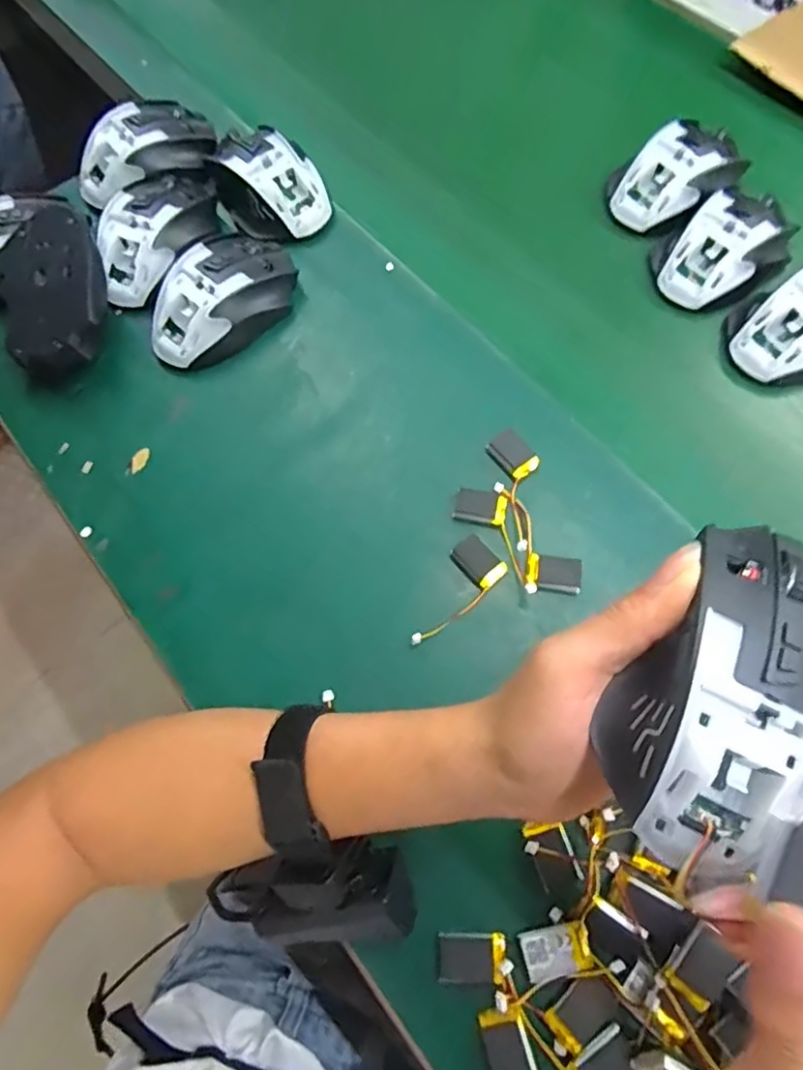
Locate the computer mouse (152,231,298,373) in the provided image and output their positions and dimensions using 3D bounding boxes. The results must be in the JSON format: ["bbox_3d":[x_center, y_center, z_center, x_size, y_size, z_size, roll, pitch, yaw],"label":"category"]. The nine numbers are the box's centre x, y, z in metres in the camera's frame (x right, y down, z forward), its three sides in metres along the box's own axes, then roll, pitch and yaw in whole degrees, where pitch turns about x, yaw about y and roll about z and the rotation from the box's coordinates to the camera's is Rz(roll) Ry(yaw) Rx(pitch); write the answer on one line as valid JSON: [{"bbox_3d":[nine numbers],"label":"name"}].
[{"bbox_3d":[-0.126,-0.168,0.438,0.066,0.034,0.115,33,73,14],"label":"computer mouse"}]

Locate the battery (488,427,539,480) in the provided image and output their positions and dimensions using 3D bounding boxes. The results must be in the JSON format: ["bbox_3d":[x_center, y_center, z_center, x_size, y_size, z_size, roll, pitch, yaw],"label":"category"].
[{"bbox_3d":[0.072,-0.051,0.396,0.019,0.011,0.032,-40,72,-13],"label":"battery"}]

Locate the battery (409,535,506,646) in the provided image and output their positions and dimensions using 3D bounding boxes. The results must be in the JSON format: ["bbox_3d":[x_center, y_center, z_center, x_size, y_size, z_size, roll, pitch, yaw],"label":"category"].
[{"bbox_3d":[0.028,0.033,0.366,0.070,0.004,0.031,-41,72,-13],"label":"battery"}]

